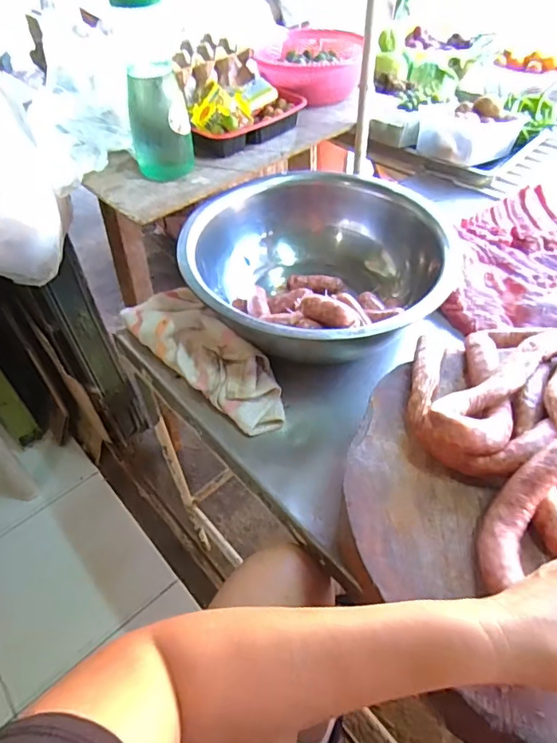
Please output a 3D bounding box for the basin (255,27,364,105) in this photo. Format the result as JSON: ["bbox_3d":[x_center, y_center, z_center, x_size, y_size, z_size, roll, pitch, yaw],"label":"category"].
[{"bbox_3d":[0.062,-0.599,0.992,0.165,0.069,0.211,13,51,15],"label":"basin"}]

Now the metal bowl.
[{"bbox_3d":[0.049,-0.141,0.712,0.327,0.140,0.318,-2,49,2],"label":"metal bowl"}]

